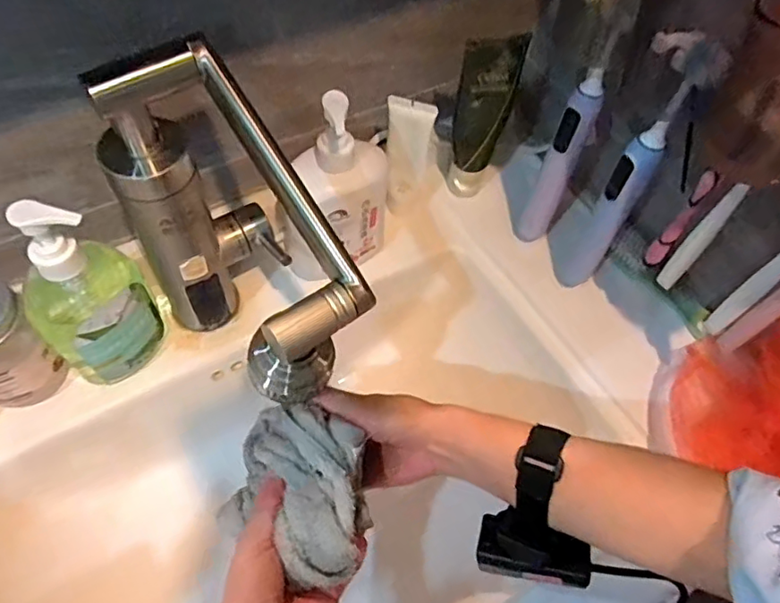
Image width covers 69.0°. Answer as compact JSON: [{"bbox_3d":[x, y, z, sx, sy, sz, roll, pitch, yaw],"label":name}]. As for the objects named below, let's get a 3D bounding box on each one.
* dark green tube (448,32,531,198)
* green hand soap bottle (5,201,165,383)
[{"bbox_3d":[0.087,-0.173,0.549,0.049,0.183,0.030,15,58,5],"label":"dark green tube"},{"bbox_3d":[-0.225,-0.006,0.419,0.054,0.178,0.078,37,62,18],"label":"green hand soap bottle"}]

